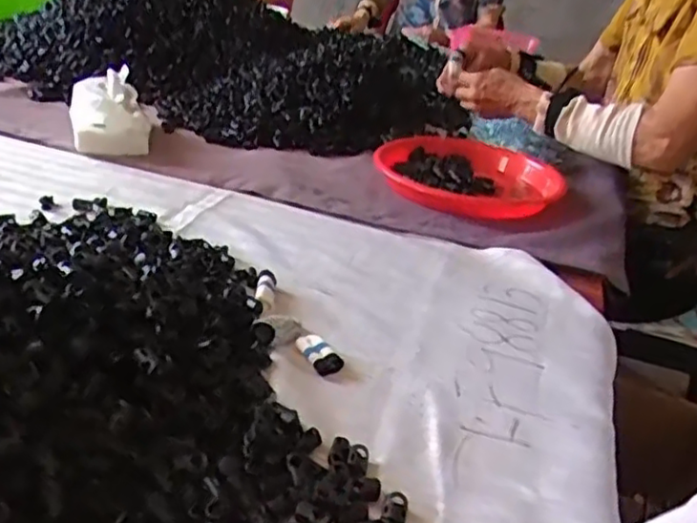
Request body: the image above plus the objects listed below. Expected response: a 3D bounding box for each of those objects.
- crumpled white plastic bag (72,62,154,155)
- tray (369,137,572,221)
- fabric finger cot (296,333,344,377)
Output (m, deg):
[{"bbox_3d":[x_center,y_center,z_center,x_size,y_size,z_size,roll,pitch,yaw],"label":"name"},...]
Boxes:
[{"bbox_3d":[-0.313,-0.197,0.871,0.095,0.074,0.125,-5,30,-22],"label":"crumpled white plastic bag"},{"bbox_3d":[0.142,-0.106,0.813,0.229,0.043,0.156,27,33,32],"label":"tray"},{"bbox_3d":[-0.023,0.071,0.513,0.021,0.009,0.044,-15,35,-36],"label":"fabric finger cot"}]

